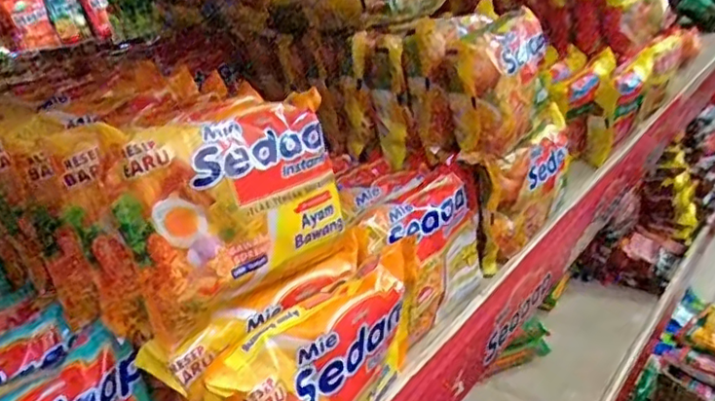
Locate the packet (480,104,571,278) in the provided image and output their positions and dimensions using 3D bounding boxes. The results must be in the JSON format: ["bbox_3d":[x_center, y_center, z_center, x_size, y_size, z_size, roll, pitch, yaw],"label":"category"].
[{"bbox_3d":[0.149,-0.013,0.516,0.030,0.092,0.148,12,32,34],"label":"packet"}]

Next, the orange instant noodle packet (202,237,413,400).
[{"bbox_3d":[-0.015,0.093,0.332,0.035,0.086,0.143,12,32,34],"label":"orange instant noodle packet"}]

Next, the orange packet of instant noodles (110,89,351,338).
[{"bbox_3d":[-0.062,-0.004,0.324,0.126,0.091,0.030,-31,17,-37],"label":"orange packet of instant noodles"}]

